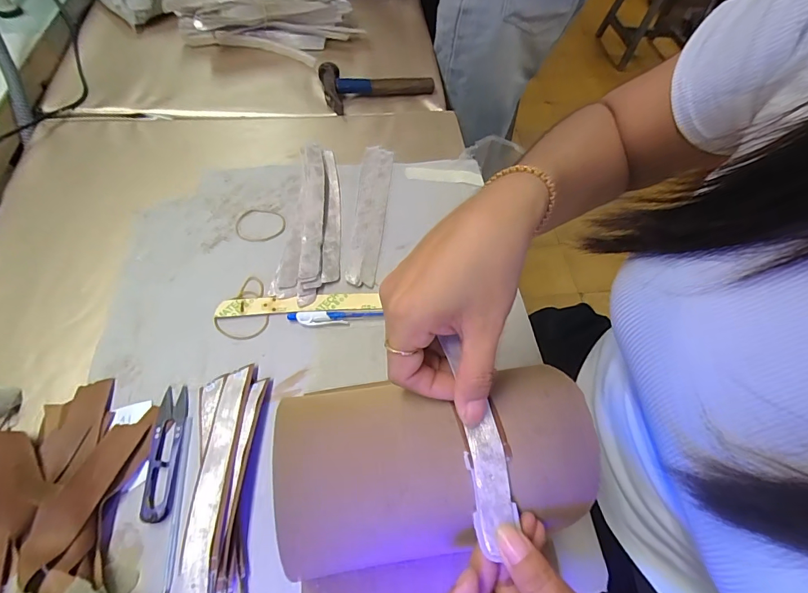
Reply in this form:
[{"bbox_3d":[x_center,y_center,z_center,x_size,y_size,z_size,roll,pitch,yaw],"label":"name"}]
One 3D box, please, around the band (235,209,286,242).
[{"bbox_3d":[-0.157,-0.079,0.448,0.052,0.004,0.045,-11,61,-10],"label":"band"}]

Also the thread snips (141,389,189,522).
[{"bbox_3d":[-0.189,0.121,0.324,0.022,0.007,0.099,-3,60,-6],"label":"thread snips"}]

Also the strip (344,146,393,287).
[{"bbox_3d":[-0.037,-0.099,0.464,0.033,0.005,0.199,10,60,-8],"label":"strip"}]

